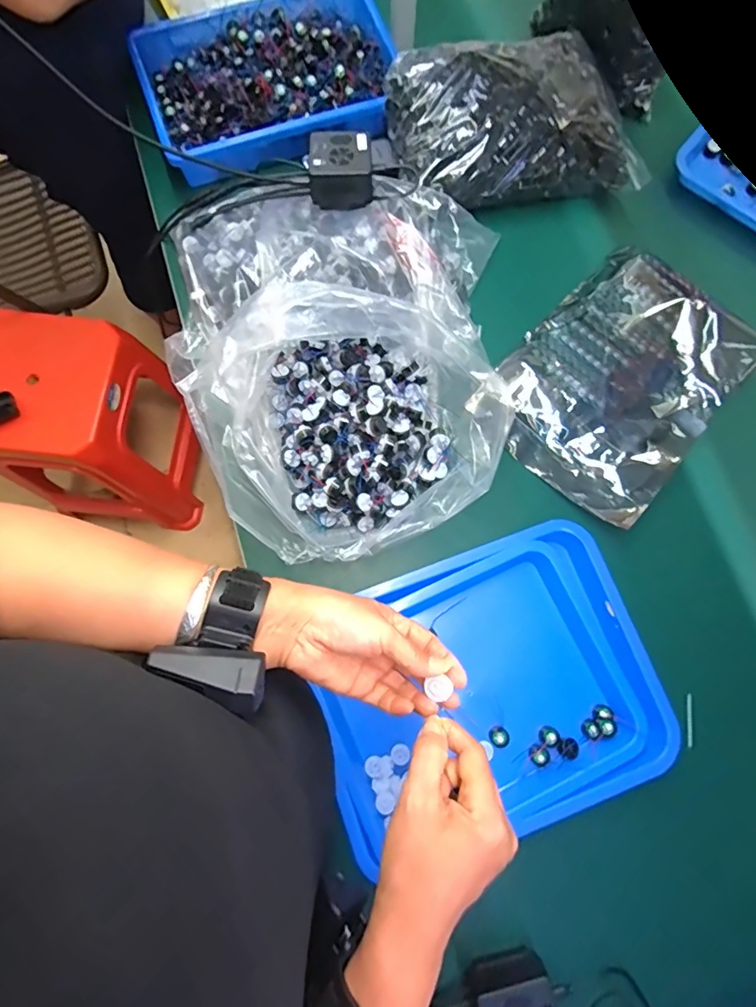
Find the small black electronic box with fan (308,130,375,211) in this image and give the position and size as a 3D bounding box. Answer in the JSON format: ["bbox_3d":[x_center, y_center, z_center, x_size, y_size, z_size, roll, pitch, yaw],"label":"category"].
[{"bbox_3d":[-0.046,-0.418,0.599,0.078,0.046,0.078,-1,78,-2],"label":"small black electronic box with fan"}]

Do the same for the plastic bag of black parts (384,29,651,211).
[{"bbox_3d":[0.192,-0.541,0.685,0.343,0.103,0.216,-11,78,-4],"label":"plastic bag of black parts"}]

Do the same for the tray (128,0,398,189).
[{"bbox_3d":[-0.156,-0.634,0.716,0.376,0.052,0.272,-16,79,-5],"label":"tray"}]

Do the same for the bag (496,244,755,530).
[{"bbox_3d":[0.319,-0.168,0.620,0.251,0.035,0.340,42,80,7],"label":"bag"}]

